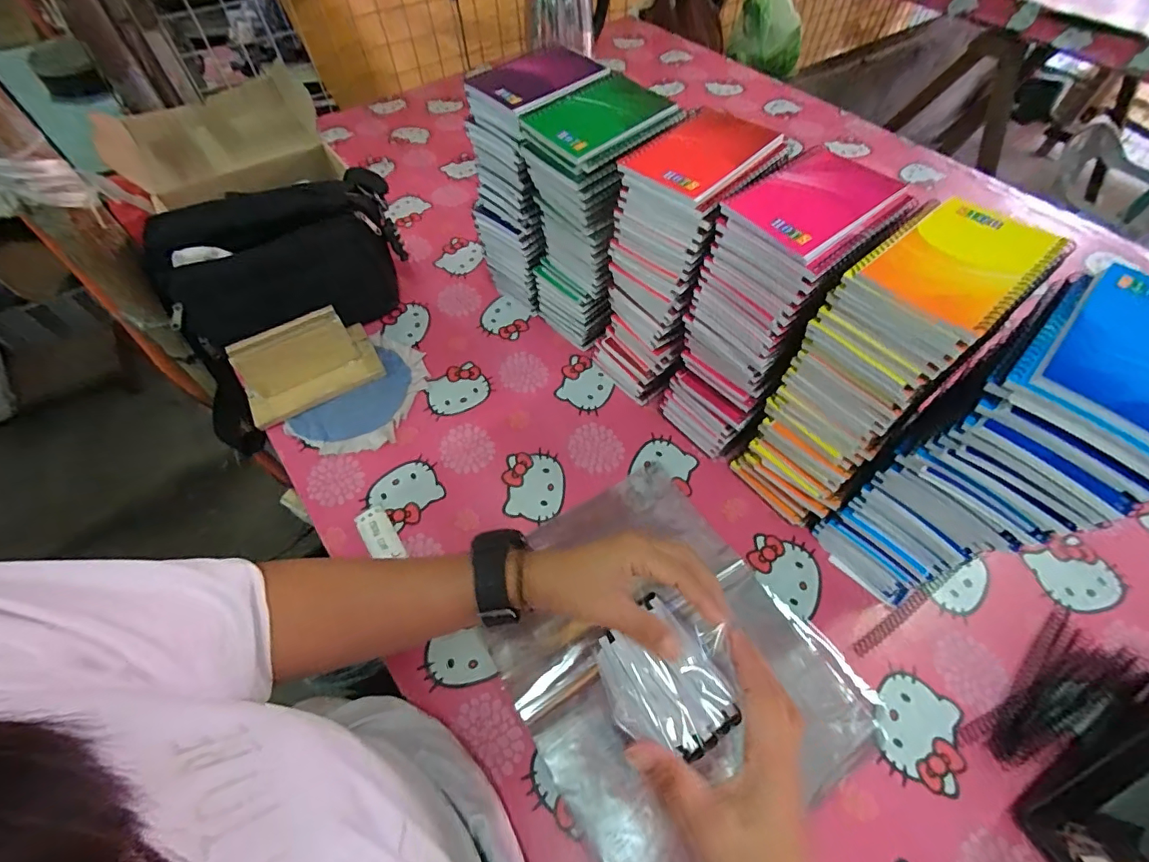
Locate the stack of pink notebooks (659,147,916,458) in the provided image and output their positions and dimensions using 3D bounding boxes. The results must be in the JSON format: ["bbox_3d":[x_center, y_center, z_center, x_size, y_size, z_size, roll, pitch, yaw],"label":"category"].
[{"bbox_3d":[0.185,-0.099,0.488,0.139,0.275,0.098,-35,63,-20],"label":"stack of pink notebooks"}]

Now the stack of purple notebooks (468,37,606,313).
[{"bbox_3d":[-0.044,-0.287,0.607,0.109,0.281,0.133,39,65,22],"label":"stack of purple notebooks"}]

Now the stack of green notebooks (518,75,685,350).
[{"bbox_3d":[0.025,-0.223,0.569,0.134,0.275,0.111,-33,63,-19],"label":"stack of green notebooks"}]

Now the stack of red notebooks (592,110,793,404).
[{"bbox_3d":[0.102,-0.166,0.531,0.115,0.276,0.131,35,64,21],"label":"stack of red notebooks"}]

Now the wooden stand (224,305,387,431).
[{"bbox_3d":[-0.335,-0.087,0.600,0.162,0.081,0.089,-28,61,-16],"label":"wooden stand"}]

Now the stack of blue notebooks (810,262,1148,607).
[{"bbox_3d":[0.324,0.030,0.399,0.136,0.284,0.102,-39,65,-22],"label":"stack of blue notebooks"}]

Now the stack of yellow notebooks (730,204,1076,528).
[{"bbox_3d":[0.257,-0.038,0.443,0.137,0.281,0.103,-37,64,-21],"label":"stack of yellow notebooks"}]

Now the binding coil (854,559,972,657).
[{"bbox_3d":[0.328,0.168,0.471,0.155,0.007,0.012,-29,62,-17],"label":"binding coil"}]

